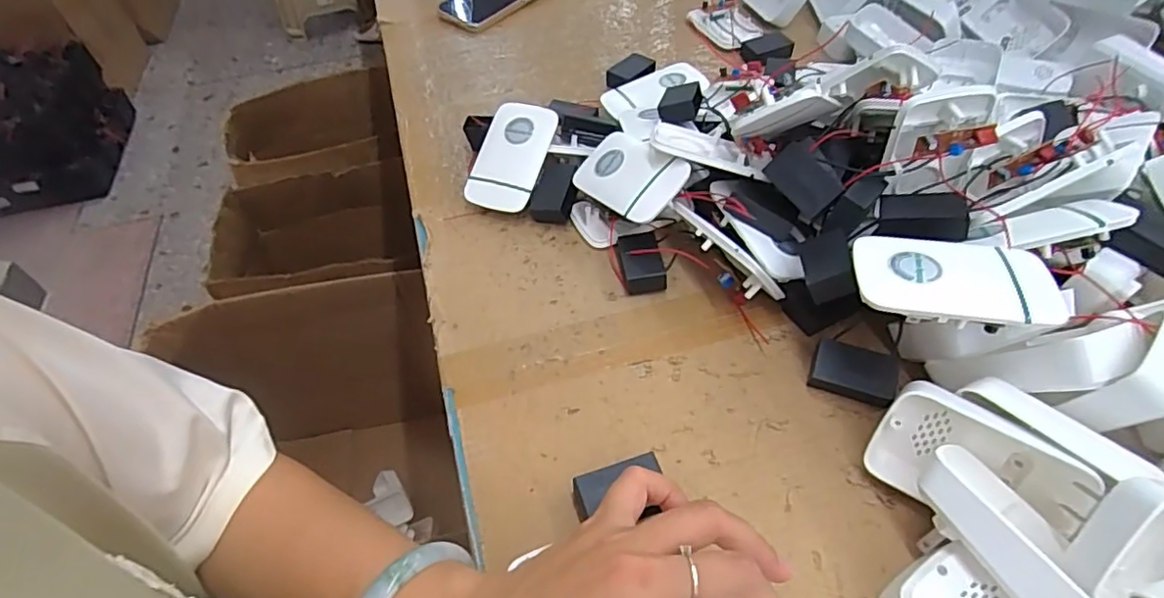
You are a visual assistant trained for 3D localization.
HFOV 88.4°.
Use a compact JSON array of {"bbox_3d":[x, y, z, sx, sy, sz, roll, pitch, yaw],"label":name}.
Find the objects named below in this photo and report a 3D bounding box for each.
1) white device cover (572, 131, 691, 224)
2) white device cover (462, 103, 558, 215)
[{"bbox_3d":[0.035,-0.096,0.458,0.059,0.015,0.096,-47,46,-5],"label":"white device cover"},{"bbox_3d":[-0.060,-0.119,0.498,0.057,0.008,0.094,17,80,15],"label":"white device cover"}]

